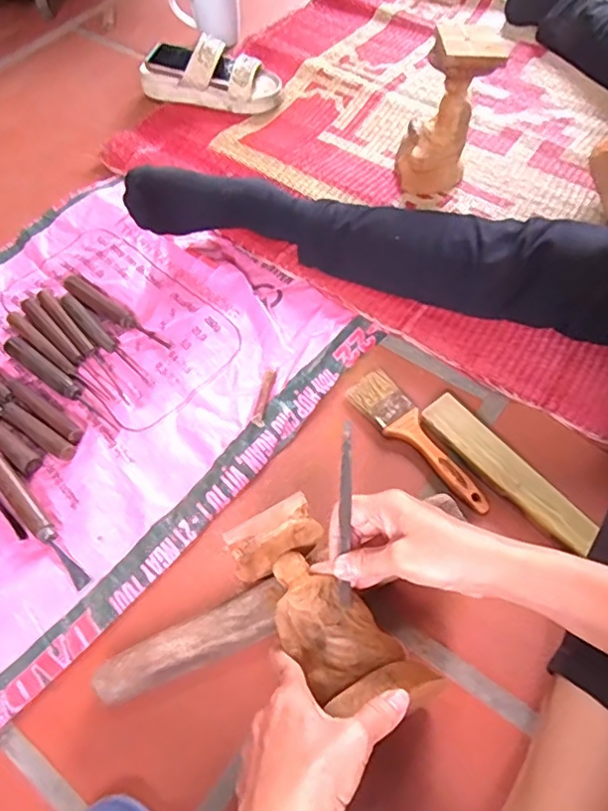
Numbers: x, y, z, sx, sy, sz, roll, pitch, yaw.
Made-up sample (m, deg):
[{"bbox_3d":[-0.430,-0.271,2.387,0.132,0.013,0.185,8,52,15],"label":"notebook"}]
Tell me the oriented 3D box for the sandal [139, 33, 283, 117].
[{"bbox_3d":[-0.143,-0.516,0.911,0.220,0.070,0.079,13,60,10],"label":"sandal"}]

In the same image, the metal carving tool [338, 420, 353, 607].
[{"bbox_3d":[0.031,0.081,0.445,0.010,0.012,0.136,1,91,3],"label":"metal carving tool"}]

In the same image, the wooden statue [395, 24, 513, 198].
[{"bbox_3d":[0.176,-0.358,0.737,0.103,0.182,0.096,4,59,5],"label":"wooden statue"}]

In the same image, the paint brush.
[{"bbox_3d":[0.116,0.035,0.594,0.047,0.016,0.183,-33,63,-17],"label":"paint brush"}]

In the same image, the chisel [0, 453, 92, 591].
[{"bbox_3d":[-0.258,0.109,0.563,0.020,0.013,0.169,-39,65,-19],"label":"chisel"}]

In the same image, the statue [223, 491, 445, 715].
[{"bbox_3d":[0.014,0.157,0.450,0.076,0.048,0.173,-33,60,-17],"label":"statue"}]

